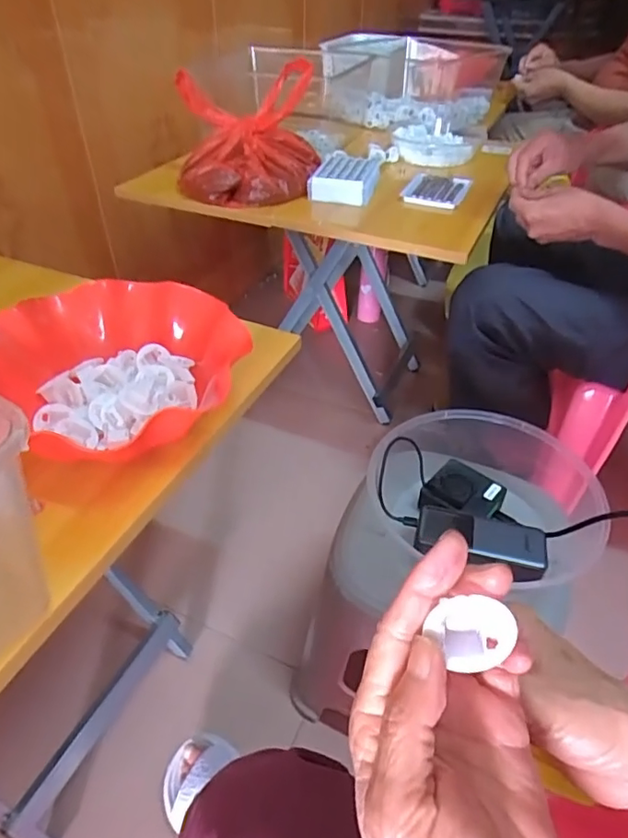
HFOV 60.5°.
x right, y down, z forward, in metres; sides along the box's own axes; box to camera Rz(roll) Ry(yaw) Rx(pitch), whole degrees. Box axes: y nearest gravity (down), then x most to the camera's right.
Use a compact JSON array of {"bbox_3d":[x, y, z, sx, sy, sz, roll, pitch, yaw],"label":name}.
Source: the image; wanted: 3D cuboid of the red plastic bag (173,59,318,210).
[{"bbox_3d":[-0.104,-0.452,0.861,0.228,0.155,0.179,-4,41,-6],"label":"red plastic bag"}]

